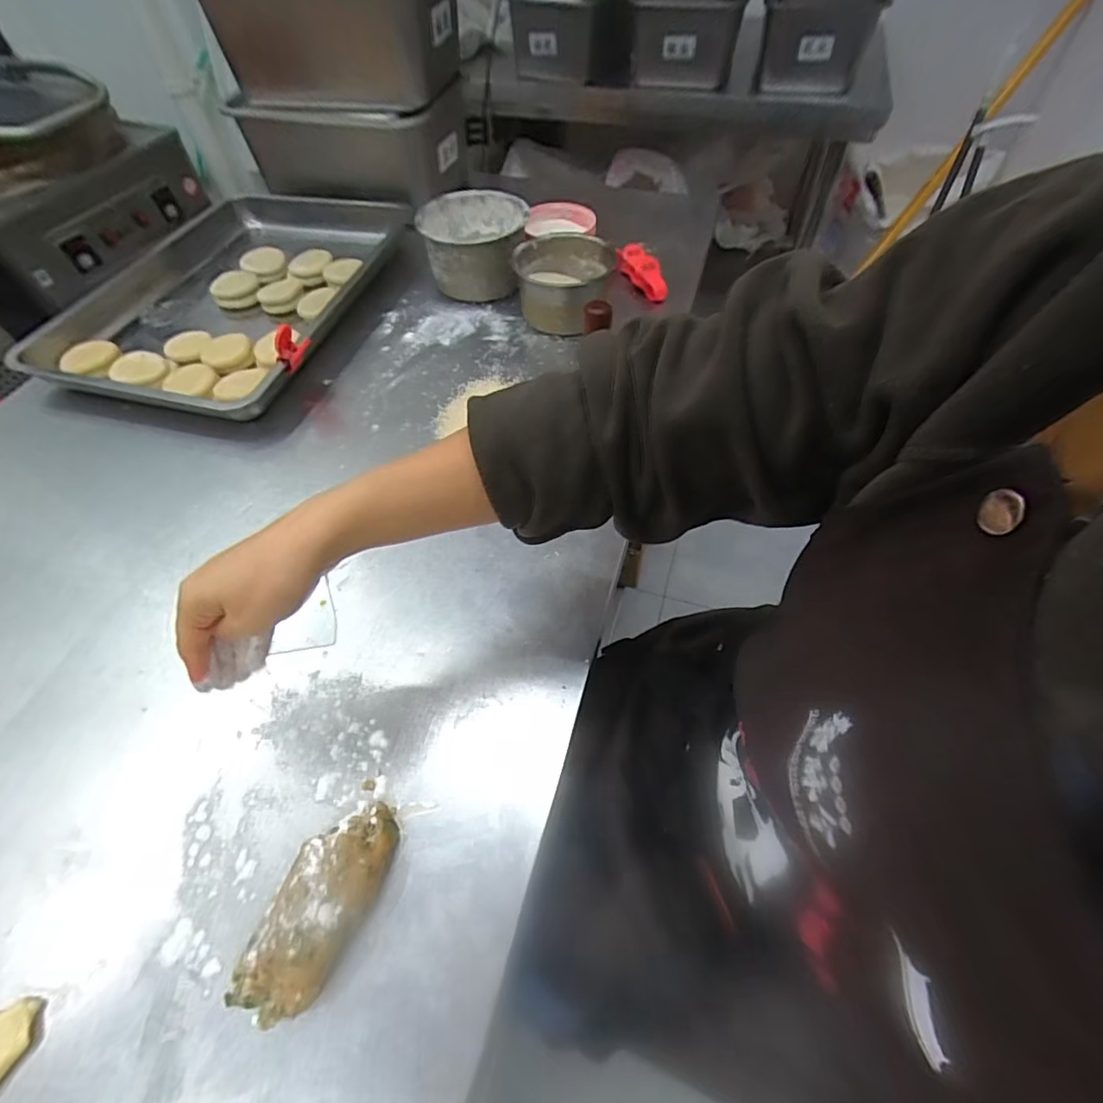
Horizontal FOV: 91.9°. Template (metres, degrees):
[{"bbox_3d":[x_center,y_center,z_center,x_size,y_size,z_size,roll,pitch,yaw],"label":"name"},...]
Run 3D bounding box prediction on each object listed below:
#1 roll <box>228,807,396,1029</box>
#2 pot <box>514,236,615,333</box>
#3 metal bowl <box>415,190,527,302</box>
[{"bbox_3d":[-0.147,0.228,0.342,0.054,0.033,0.127,21,59,17],"label":"roll"},{"bbox_3d":[0.016,-0.362,0.718,0.120,0.065,0.133,-13,56,-5],"label":"pot"},{"bbox_3d":[-0.108,-0.433,0.762,0.135,0.089,0.148,-2,55,2],"label":"metal bowl"}]

